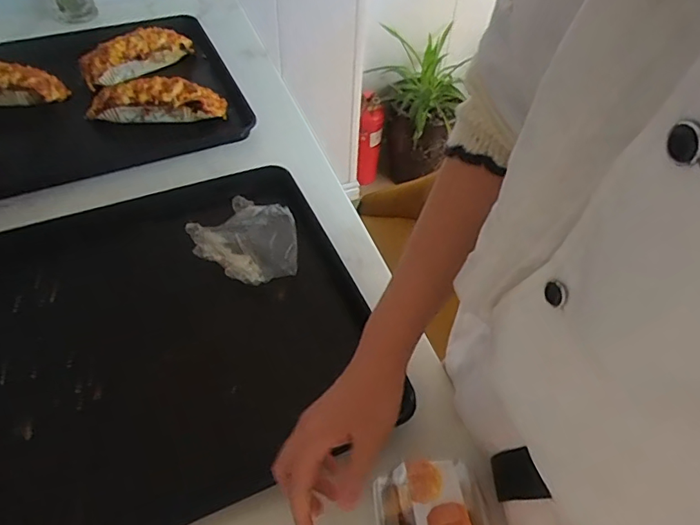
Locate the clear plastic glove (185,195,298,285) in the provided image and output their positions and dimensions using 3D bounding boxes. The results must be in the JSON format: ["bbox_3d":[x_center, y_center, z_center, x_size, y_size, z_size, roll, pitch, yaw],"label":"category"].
[{"bbox_3d":[-0.121,-0.034,0.612,0.143,0.038,0.106,32,56,22],"label":"clear plastic glove"}]

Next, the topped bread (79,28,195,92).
[{"bbox_3d":[-0.378,-0.371,0.904,0.202,0.070,0.048,-36,60,-28],"label":"topped bread"}]

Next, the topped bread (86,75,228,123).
[{"bbox_3d":[-0.310,-0.259,0.801,0.218,0.057,0.042,0,50,-3],"label":"topped bread"}]

